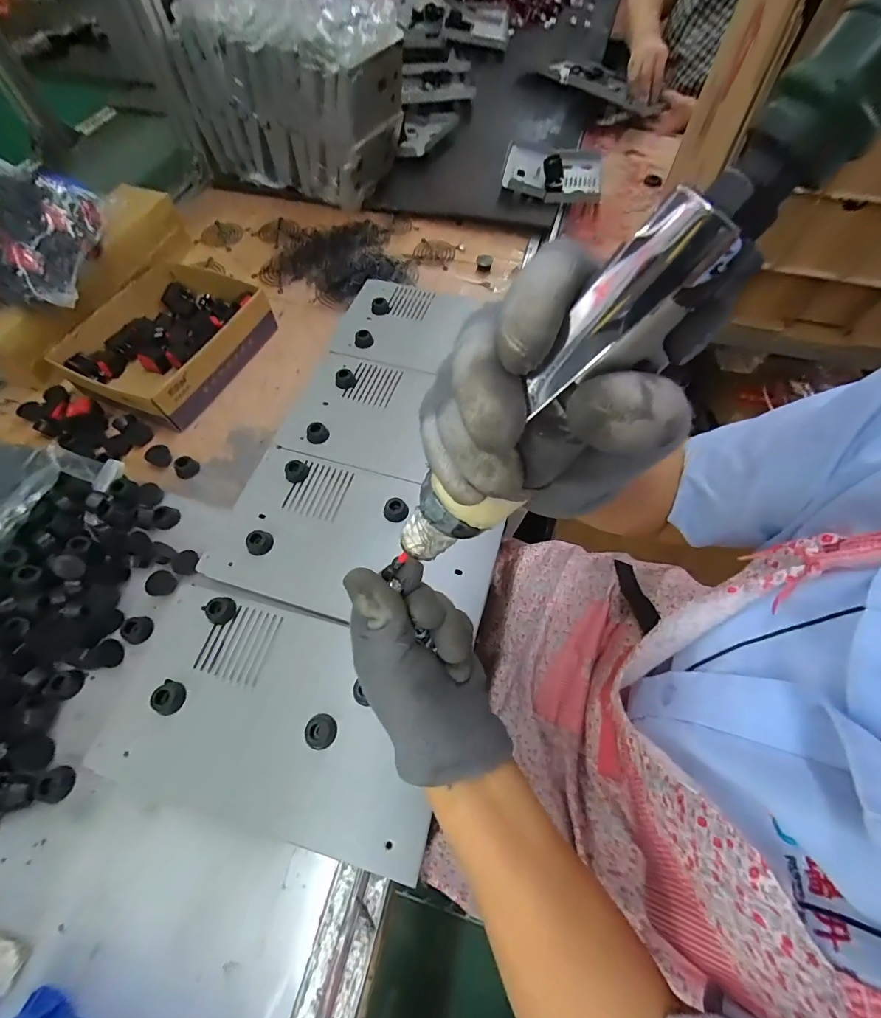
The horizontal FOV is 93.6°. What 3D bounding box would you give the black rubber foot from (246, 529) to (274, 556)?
[{"bbox_3d":[-0.175,0.032,0.401,0.021,0.014,0.023,0,63,-1],"label":"black rubber foot"}]

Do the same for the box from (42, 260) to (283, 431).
[{"bbox_3d":[-0.329,-0.210,0.511,0.170,0.047,0.216,27,66,12],"label":"box"}]

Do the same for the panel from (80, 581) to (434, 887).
[{"bbox_3d":[-0.132,0.164,0.338,0.269,0.019,0.153,14,64,6],"label":"panel"}]

